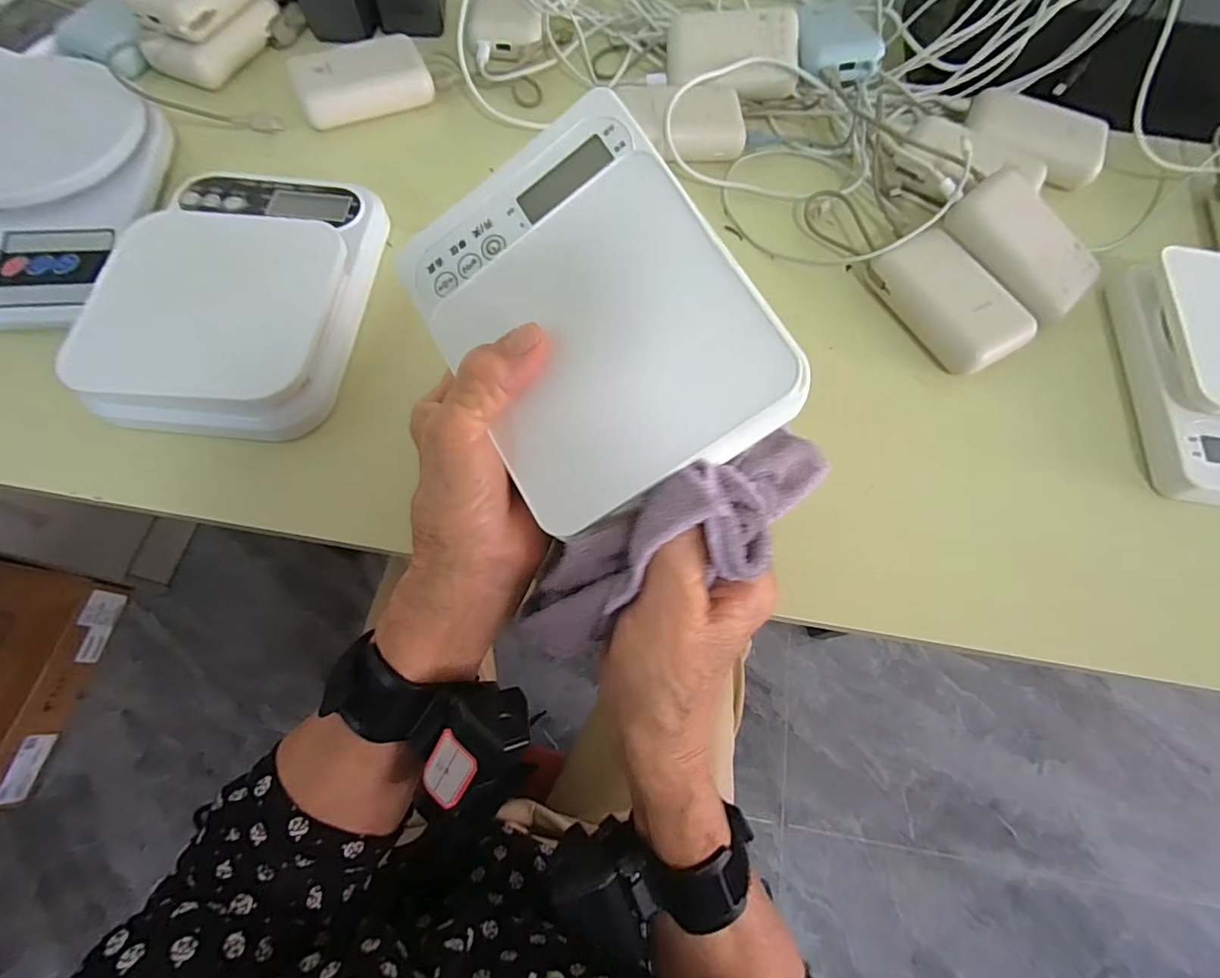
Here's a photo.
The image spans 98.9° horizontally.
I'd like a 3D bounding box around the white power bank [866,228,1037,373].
[{"bbox_3d":[0.225,-0.122,0.349,0.056,0.030,0.097,-25,71,-12],"label":"white power bank"}]

